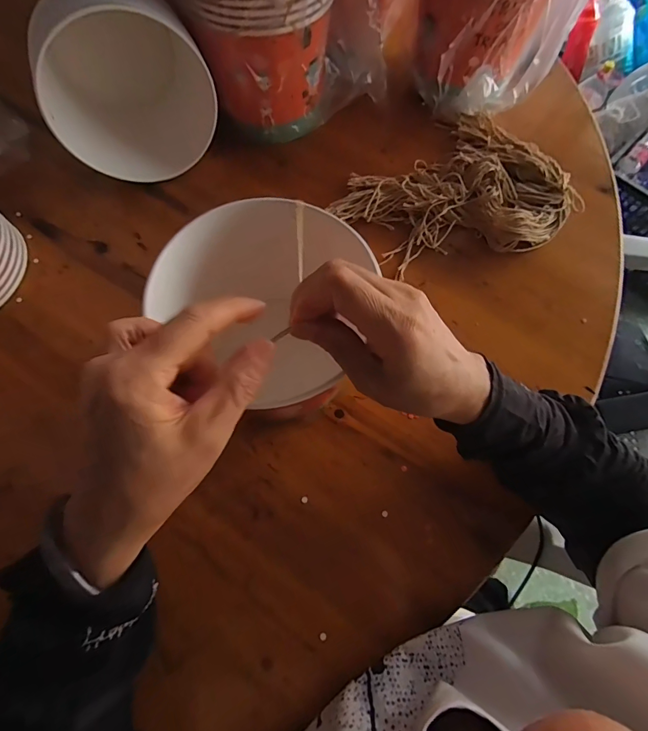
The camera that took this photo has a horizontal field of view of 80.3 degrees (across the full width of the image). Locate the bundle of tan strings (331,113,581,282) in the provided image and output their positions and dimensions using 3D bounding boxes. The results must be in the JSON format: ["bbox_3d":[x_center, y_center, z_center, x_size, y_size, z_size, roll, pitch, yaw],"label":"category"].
[{"bbox_3d":[0.151,-0.194,0.445,0.241,0.034,0.183,-30,73,-11],"label":"bundle of tan strings"}]

